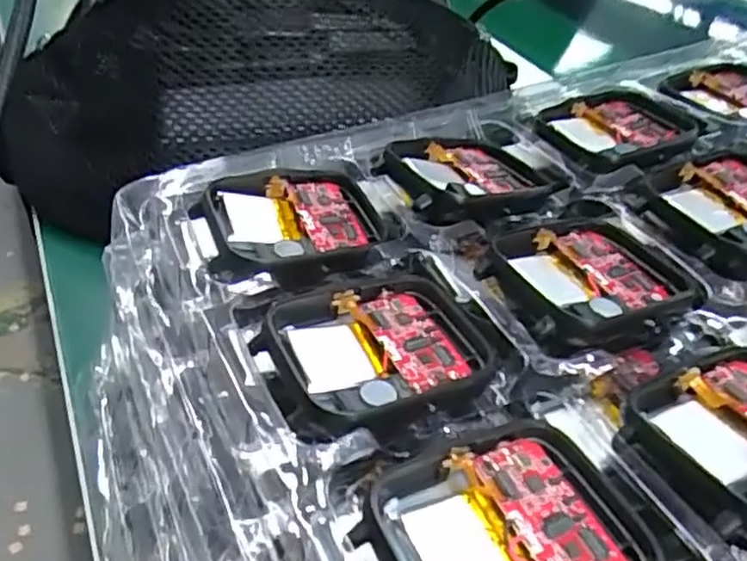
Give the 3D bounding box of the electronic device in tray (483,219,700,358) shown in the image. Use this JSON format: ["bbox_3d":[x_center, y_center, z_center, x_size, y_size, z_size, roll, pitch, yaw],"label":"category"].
[{"bbox_3d":[0.052,-0.002,0.165,0.050,0.008,0.038,-21,45,-25],"label":"electronic device in tray"}]

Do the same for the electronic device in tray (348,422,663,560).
[{"bbox_3d":[0.023,0.043,0.113,0.046,0.007,0.038,-19,44,-23],"label":"electronic device in tray"}]

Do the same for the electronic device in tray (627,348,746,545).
[{"bbox_3d":[0.074,0.029,0.132,0.047,0.006,0.036,-18,44,-23],"label":"electronic device in tray"}]

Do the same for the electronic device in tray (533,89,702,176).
[{"bbox_3d":[0.078,-0.049,0.218,0.048,0.006,0.040,-18,45,-23],"label":"electronic device in tray"}]

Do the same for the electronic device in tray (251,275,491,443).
[{"bbox_3d":[0.000,0.014,0.146,0.050,0.009,0.039,-20,45,-25],"label":"electronic device in tray"}]

